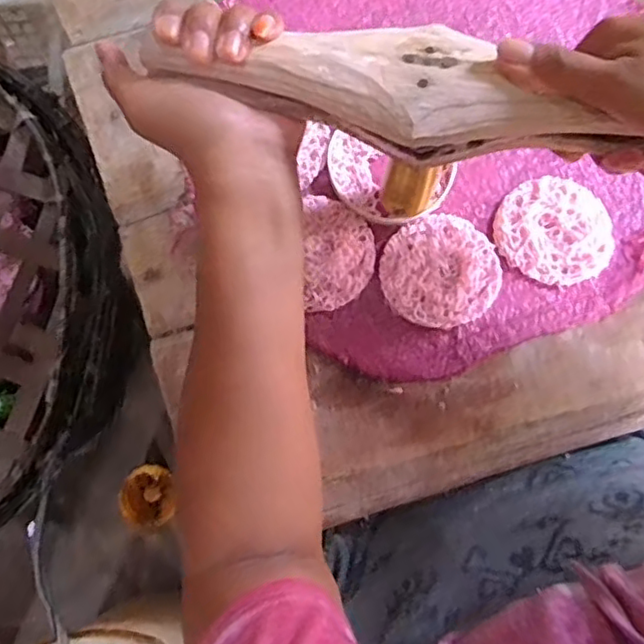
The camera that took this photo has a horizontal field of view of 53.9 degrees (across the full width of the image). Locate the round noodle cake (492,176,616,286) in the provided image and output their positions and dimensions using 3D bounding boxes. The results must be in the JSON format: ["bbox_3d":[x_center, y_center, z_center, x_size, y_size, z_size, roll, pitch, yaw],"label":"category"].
[{"bbox_3d":[0.159,-0.063,0.435,0.079,0.010,0.074,0,79,0],"label":"round noodle cake"}]

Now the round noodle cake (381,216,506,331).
[{"bbox_3d":[0.080,-0.034,0.428,0.078,0.007,0.075,0,79,0],"label":"round noodle cake"}]

